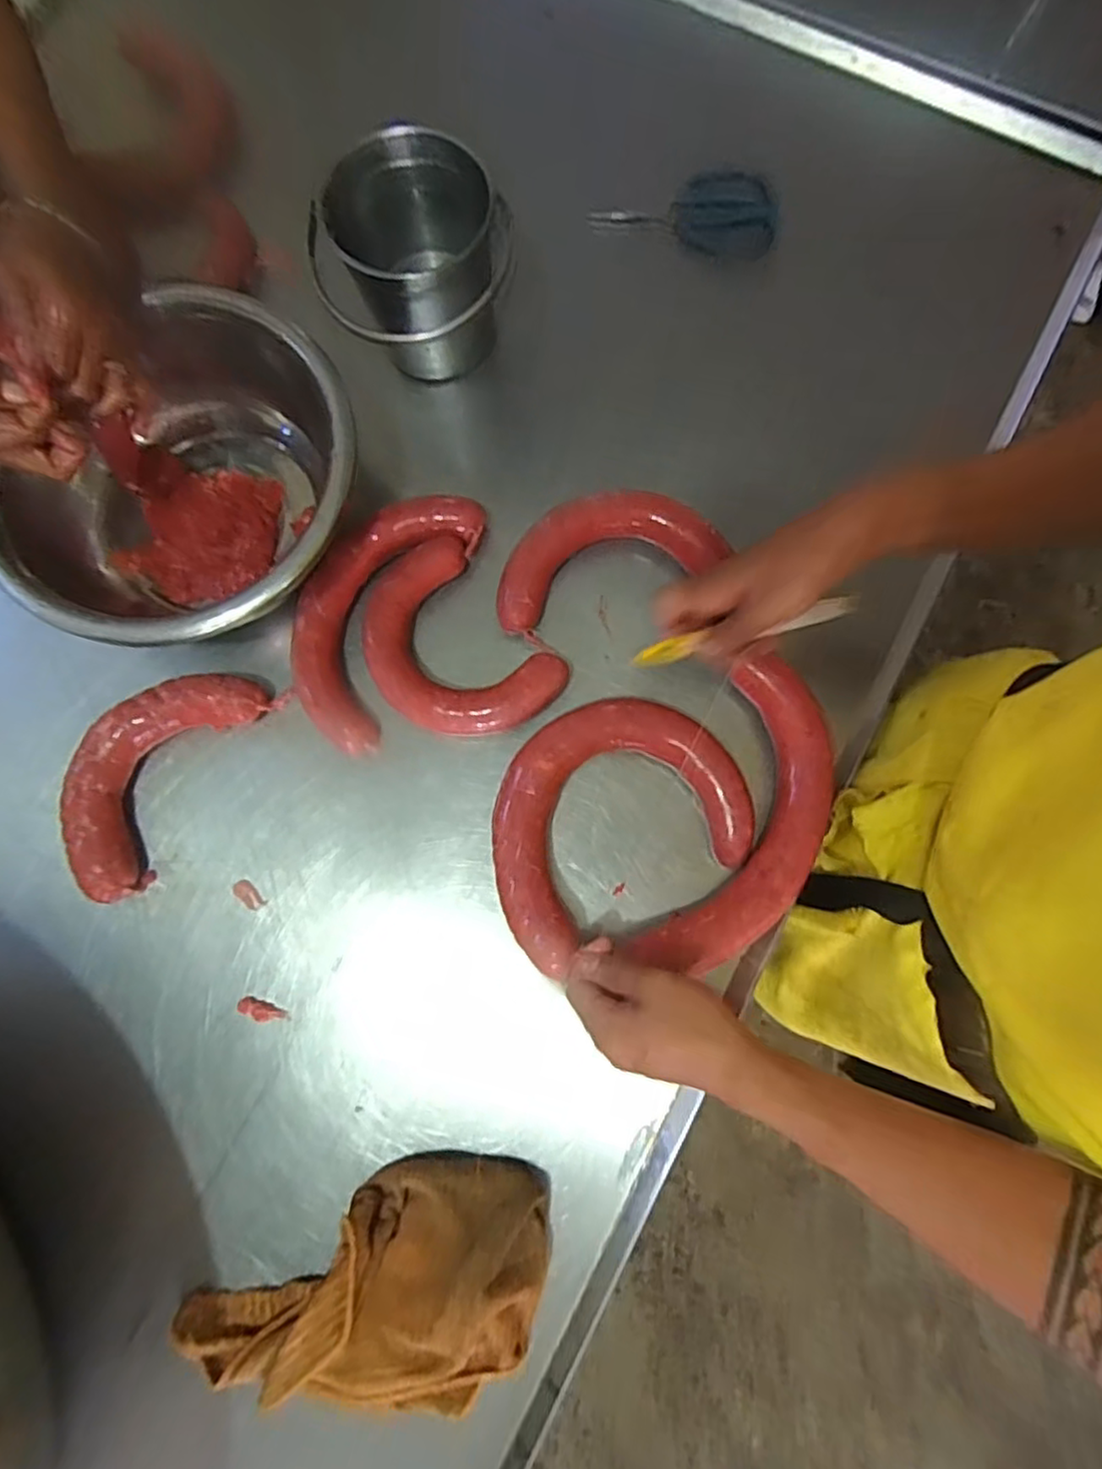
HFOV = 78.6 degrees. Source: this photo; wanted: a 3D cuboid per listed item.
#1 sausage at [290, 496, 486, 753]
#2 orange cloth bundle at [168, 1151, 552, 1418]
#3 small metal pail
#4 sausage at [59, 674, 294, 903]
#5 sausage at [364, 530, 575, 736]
[{"bbox_3d":[-0.154,-0.108,0.576,0.107,0.041,0.228,24,80,5],"label":"sausage"},{"bbox_3d":[-0.134,0.379,0.475,0.267,0.076,0.134,-4,79,0],"label":"orange cloth bundle"},{"bbox_3d":[-0.108,-0.400,0.586,0.134,0.141,0.138,0,79,1],"label":"small metal pail"},{"bbox_3d":[-0.325,0.025,0.553,0.105,0.040,0.208,33,81,6],"label":"sausage"},{"bbox_3d":[-0.083,-0.068,0.566,0.131,0.044,0.174,-39,81,-6],"label":"sausage"}]

